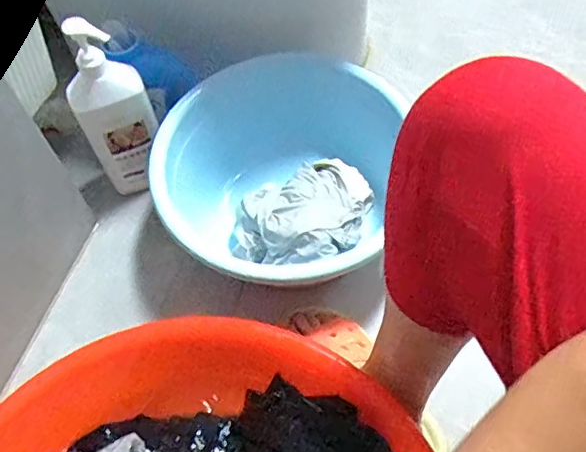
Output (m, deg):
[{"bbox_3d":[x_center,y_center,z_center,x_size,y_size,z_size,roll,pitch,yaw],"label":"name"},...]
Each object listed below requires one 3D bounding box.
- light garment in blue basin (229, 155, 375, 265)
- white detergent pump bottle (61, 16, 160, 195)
[{"bbox_3d":[0.013,-0.022,0.779,0.167,0.117,0.197,22,63,15],"label":"light garment in blue basin"},{"bbox_3d":[-0.244,-0.154,0.775,0.101,0.270,0.055,-32,63,-15],"label":"white detergent pump bottle"}]

